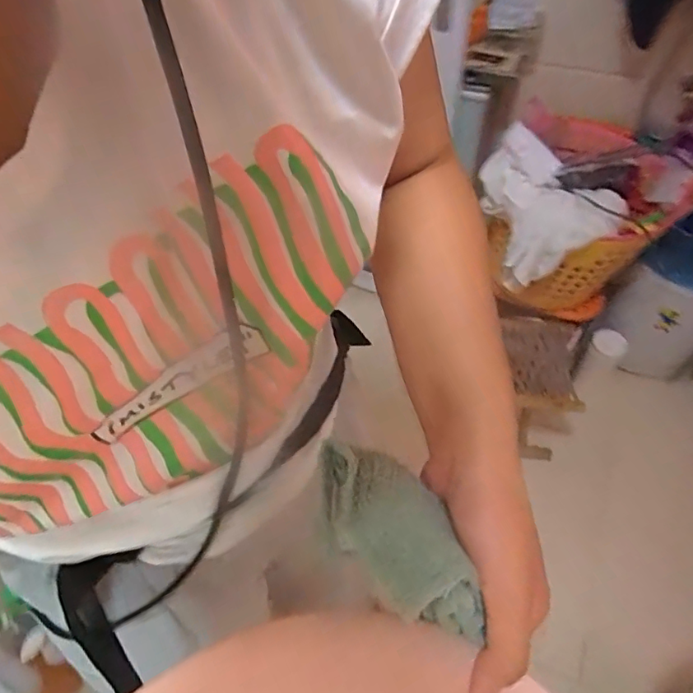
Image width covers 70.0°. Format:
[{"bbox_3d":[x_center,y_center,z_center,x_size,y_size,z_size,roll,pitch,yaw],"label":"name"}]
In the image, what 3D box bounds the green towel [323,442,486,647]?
[{"bbox_3d":[0.025,0.101,0.274,0.053,0.043,0.116,-28,47,-16],"label":"green towel"}]

